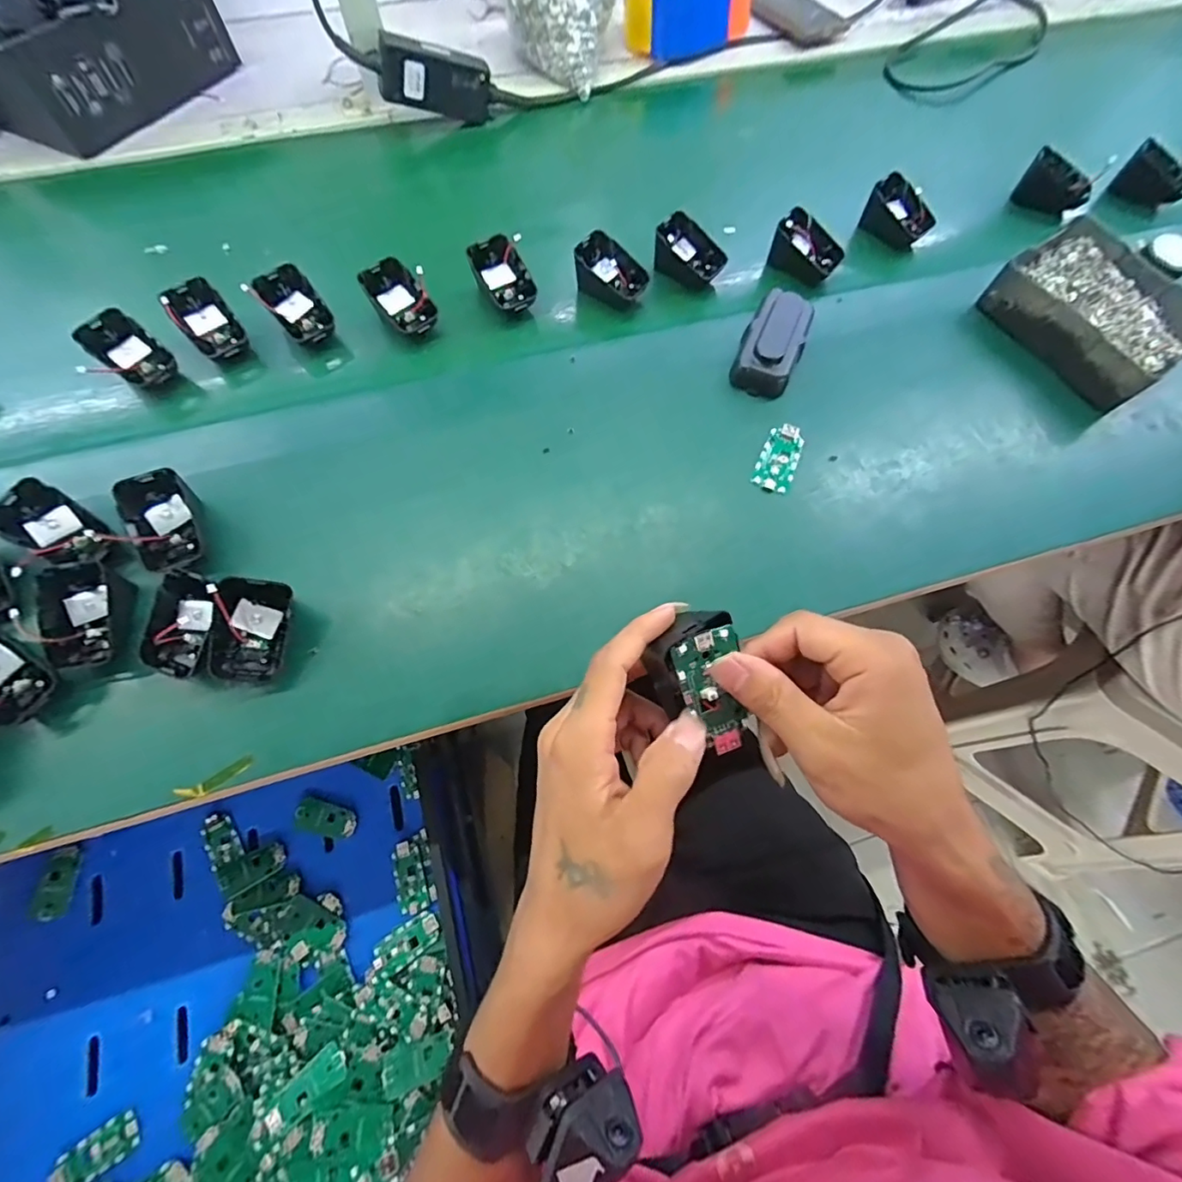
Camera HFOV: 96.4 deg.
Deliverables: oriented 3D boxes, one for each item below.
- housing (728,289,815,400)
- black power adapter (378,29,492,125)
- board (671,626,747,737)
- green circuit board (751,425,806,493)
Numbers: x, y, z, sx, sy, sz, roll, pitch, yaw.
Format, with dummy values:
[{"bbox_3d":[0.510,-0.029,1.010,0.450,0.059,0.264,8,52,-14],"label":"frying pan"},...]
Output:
[{"bbox_3d":[0.161,-0.220,0.466,0.050,0.022,0.106,25,70,8],"label":"housing"},{"bbox_3d":[-0.167,-0.554,0.574,0.116,0.055,0.024,-10,67,-28],"label":"black power adapter"},{"bbox_3d":[0.059,0.044,0.253,0.032,0.008,0.054,-24,111,-11],"label":"board"},{"bbox_3d":[0.157,-0.111,0.441,0.031,0.006,0.066,23,69,8],"label":"green circuit board"}]

